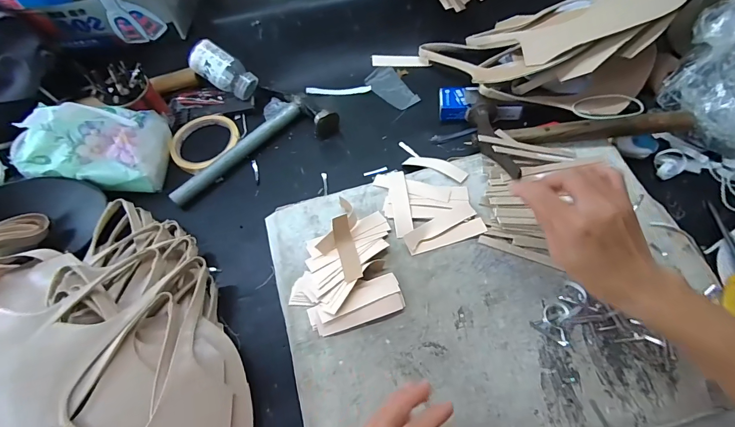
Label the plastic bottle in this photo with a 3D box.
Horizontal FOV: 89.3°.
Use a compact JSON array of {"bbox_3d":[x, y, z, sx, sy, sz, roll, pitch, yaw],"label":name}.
[{"bbox_3d":[-0.206,-0.205,0.538,0.092,0.046,0.047,31,92,-18],"label":"plastic bottle"}]

